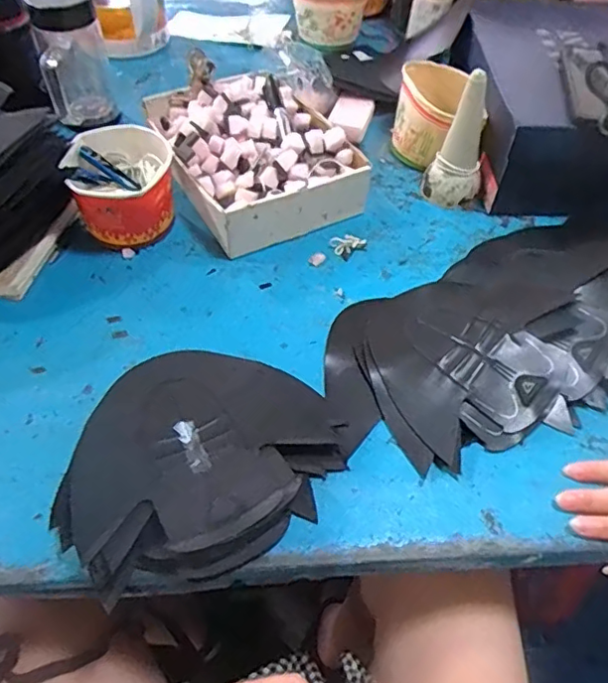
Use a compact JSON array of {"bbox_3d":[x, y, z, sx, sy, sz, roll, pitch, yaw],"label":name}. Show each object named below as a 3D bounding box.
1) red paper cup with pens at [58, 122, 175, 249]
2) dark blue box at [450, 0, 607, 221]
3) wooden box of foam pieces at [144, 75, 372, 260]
[{"bbox_3d":[-0.191,-0.158,0.609,0.101,0.090,0.118,-9,51,-8],"label":"red paper cup with pens"},{"bbox_3d":[0.312,-0.298,0.696,0.217,0.124,0.312,-1,51,-1],"label":"dark blue box"},{"bbox_3d":[-0.063,-0.224,0.676,0.191,0.071,0.258,-23,55,-19],"label":"wooden box of foam pieces"}]

